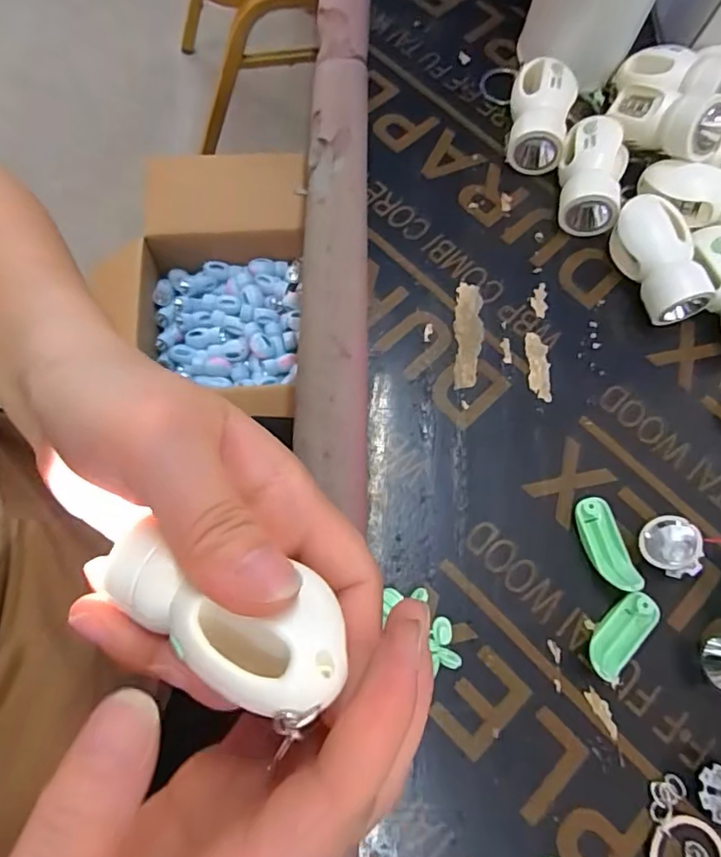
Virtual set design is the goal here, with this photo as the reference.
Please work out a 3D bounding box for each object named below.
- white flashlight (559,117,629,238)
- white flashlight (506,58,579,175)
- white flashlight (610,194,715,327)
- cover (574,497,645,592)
[{"bbox_3d":[0.124,-0.135,0.302,0.036,0.033,0.053,19,70,5],"label":"white flashlight"},{"bbox_3d":[0.100,-0.176,0.317,0.033,0.031,0.055,14,69,3],"label":"white flashlight"},{"bbox_3d":[0.150,-0.085,0.287,0.032,0.030,0.063,-23,72,-10],"label":"white flashlight"},{"bbox_3d":[0.106,0.051,0.245,0.016,0.011,0.040,-12,70,-7],"label":"cover"}]

